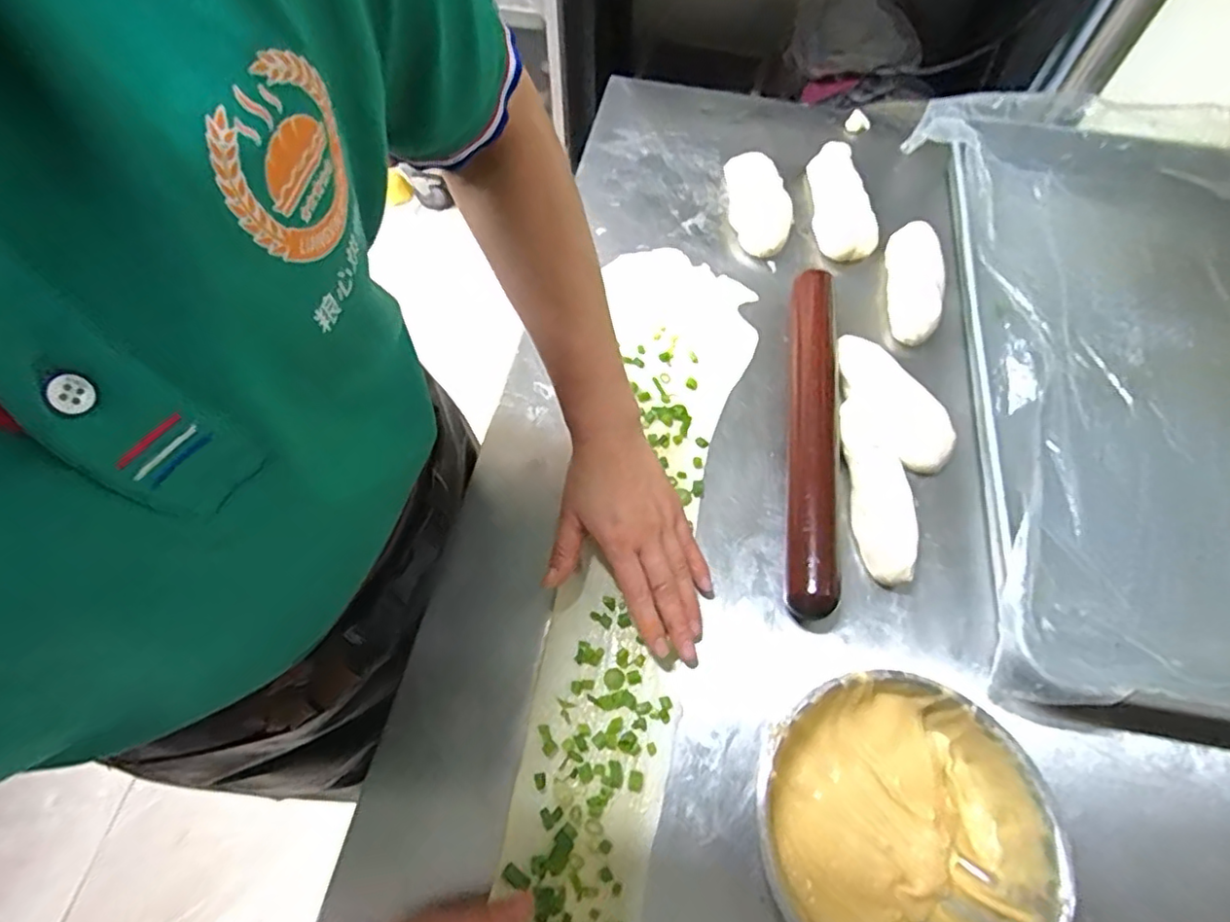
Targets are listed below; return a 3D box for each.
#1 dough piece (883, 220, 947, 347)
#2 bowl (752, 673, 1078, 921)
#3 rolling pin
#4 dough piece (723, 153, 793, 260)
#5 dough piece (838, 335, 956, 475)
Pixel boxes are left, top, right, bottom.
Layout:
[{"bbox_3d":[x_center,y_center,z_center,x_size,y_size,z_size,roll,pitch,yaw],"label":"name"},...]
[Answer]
[{"bbox_3d":[0.292,-0.177,0.599,0.051,0.036,0.150,12,63,6],"label":"dough piece"},{"bbox_3d":[0.167,0.223,0.375,0.155,0.075,0.158,0,62,0],"label":"bowl"},{"bbox_3d":[0.162,-0.031,0.519,0.032,0.043,0.315,8,63,4],"label":"rolling pin"},{"bbox_3d":[0.150,-0.271,0.649,0.060,0.018,0.134,0,62,0],"label":"dough piece"},{"bbox_3d":[0.242,-0.049,0.548,0.063,0.036,0.142,-18,64,-10],"label":"dough piece"}]

